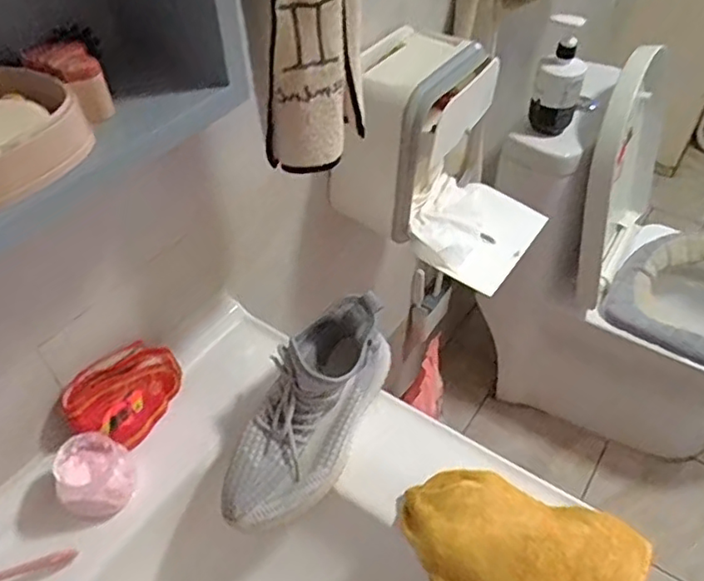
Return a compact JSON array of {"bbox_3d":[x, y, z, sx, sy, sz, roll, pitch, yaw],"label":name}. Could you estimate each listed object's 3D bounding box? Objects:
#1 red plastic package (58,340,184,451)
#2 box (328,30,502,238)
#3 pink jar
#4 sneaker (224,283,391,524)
[{"bbox_3d":[-0.222,0.101,0.600,0.021,0.087,0.114,-7,37,36],"label":"red plastic package"},{"bbox_3d":[0.081,-0.212,0.804,0.127,0.199,0.191,28,53,25],"label":"box"},{"bbox_3d":[-0.232,0.172,0.556,0.060,0.060,0.064,-1,47,1],"label":"pink jar"},{"bbox_3d":[-0.038,0.111,0.578,0.088,0.099,0.238,21,64,20],"label":"sneaker"}]

